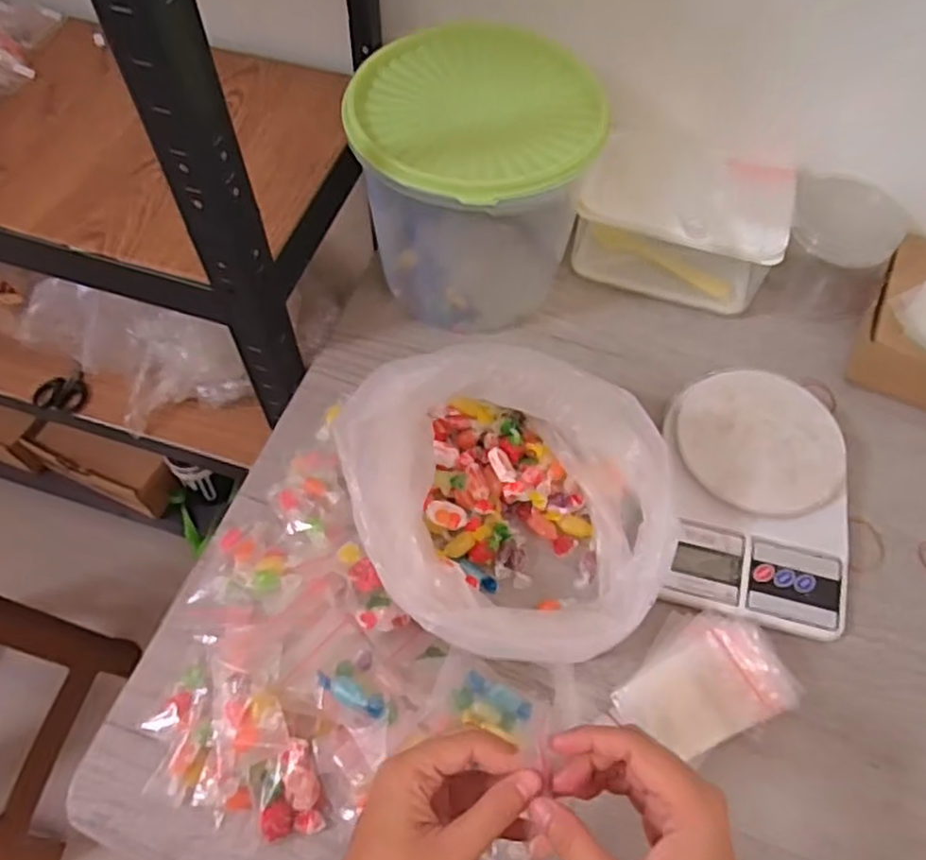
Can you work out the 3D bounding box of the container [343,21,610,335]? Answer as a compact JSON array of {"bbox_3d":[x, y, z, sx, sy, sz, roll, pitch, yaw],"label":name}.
[{"bbox_3d":[0.006,-0.216,0.617,0.188,0.183,0.197,0,59,-1],"label":"container"}]

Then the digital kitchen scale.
[{"bbox_3d":[0.233,0.049,0.555,0.135,0.030,0.203,9,64,2],"label":"digital kitchen scale"}]

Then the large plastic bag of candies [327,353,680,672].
[{"bbox_3d":[0.029,0.054,0.487,0.190,0.149,0.217,-36,66,-21],"label":"large plastic bag of candies"}]

